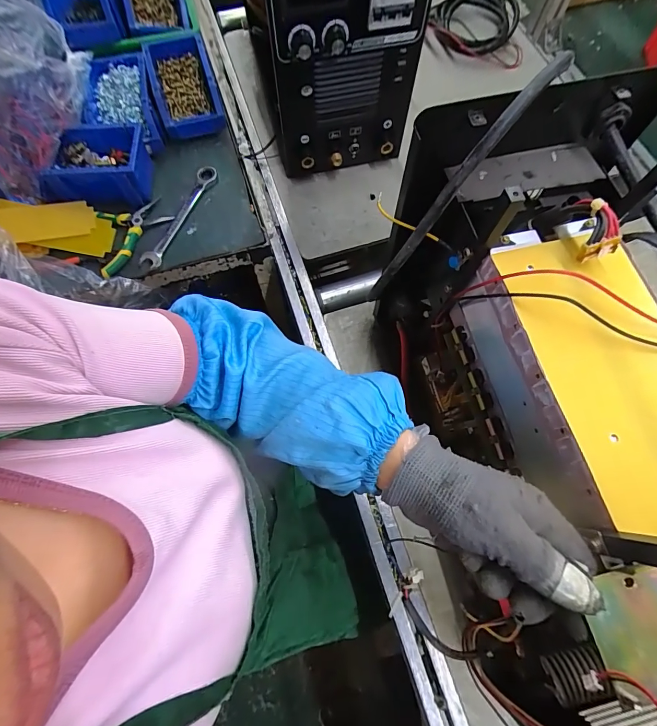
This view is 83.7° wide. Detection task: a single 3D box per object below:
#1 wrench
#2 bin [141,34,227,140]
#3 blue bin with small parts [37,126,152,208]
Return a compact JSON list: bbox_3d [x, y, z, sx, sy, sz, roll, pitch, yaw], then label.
[{"bbox_3d":[-0.238,-0.237,0.591,0.032,0.014,0.204,22,72,8],"label":"wrench"},{"bbox_3d":[-0.253,-0.483,0.644,0.105,0.062,0.163,-17,71,-6],"label":"bin"},{"bbox_3d":[-0.369,-0.310,0.581,0.157,0.065,0.120,-9,70,-3],"label":"blue bin with small parts"}]

